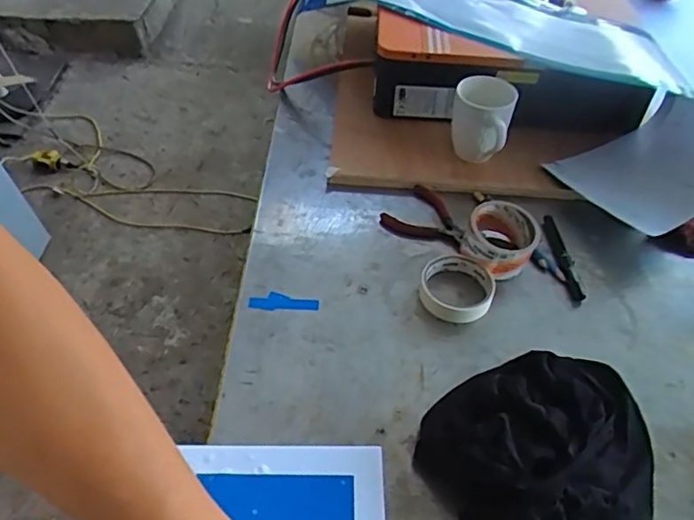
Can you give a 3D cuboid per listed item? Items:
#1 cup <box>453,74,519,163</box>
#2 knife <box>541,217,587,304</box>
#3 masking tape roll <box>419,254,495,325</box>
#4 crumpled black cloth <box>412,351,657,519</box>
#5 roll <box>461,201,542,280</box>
[{"bbox_3d":[0.186,-0.189,0.835,0.079,0.111,0.078,9,47,7],"label":"cup"},{"bbox_3d":[0.274,-0.005,0.757,0.021,0.010,0.138,-2,47,-4],"label":"knife"},{"bbox_3d":[0.130,0.033,0.708,0.088,0.020,0.084,1,46,-1],"label":"masking tape roll"},{"bbox_3d":[0.197,0.176,0.557,0.231,0.056,0.211,-26,52,-24],"label":"crumpled black cloth"},{"bbox_3d":[0.190,-0.024,0.741,0.085,0.052,0.089,1,46,-1],"label":"roll"}]

